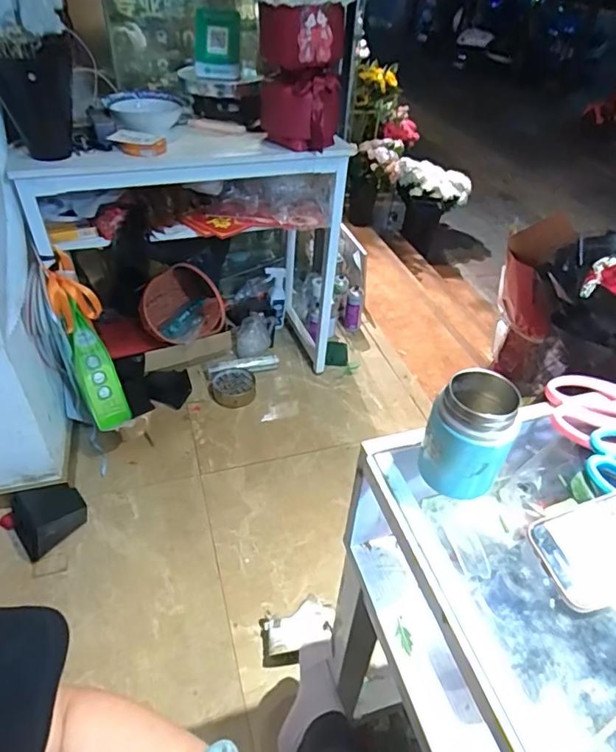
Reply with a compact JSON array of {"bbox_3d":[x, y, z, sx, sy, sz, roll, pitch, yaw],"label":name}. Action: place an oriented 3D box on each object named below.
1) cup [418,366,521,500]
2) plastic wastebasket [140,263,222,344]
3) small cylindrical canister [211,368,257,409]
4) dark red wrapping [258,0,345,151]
[{"bbox_3d":[0.140,0.052,0.442,0.066,0.104,0.063,2,41,-2],"label":"cup"},{"bbox_3d":[-0.402,-0.237,1.597,0.259,0.217,0.183,-10,43,-16],"label":"plastic wastebasket"},{"bbox_3d":[-0.236,0.039,1.606,0.133,0.049,0.134,2,41,-2],"label":"small cylindrical canister"},{"bbox_3d":[-0.020,-0.638,1.201,0.180,0.151,0.147,-2,42,-7],"label":"dark red wrapping"}]

